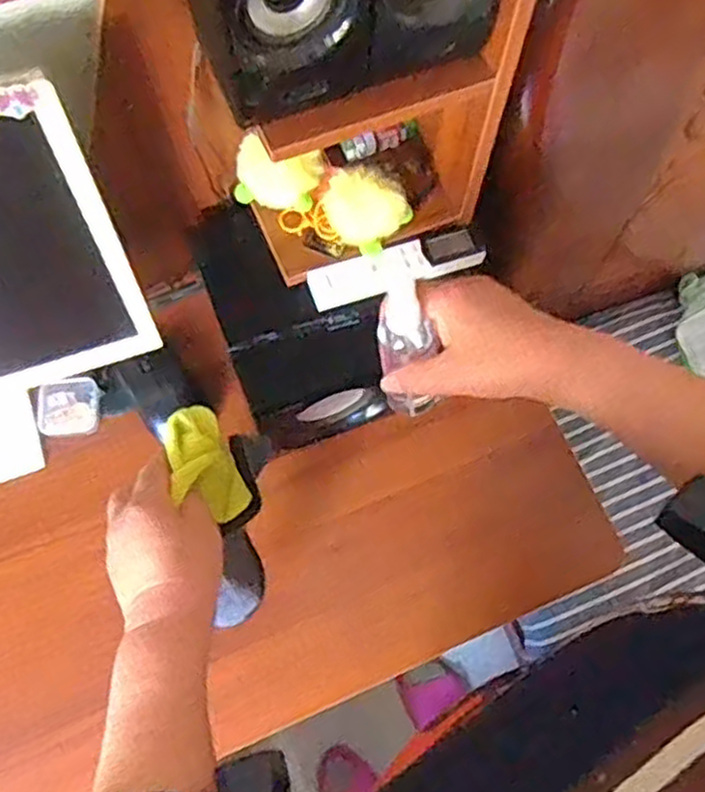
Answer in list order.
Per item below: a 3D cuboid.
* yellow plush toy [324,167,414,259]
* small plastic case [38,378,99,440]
[{"bbox_3d":[0.010,-0.154,0.611,0.059,0.037,0.055,39,74,11],"label":"yellow plush toy"},{"bbox_3d":[-0.280,0.011,0.739,0.060,0.011,0.057,-3,71,-3],"label":"small plastic case"}]

